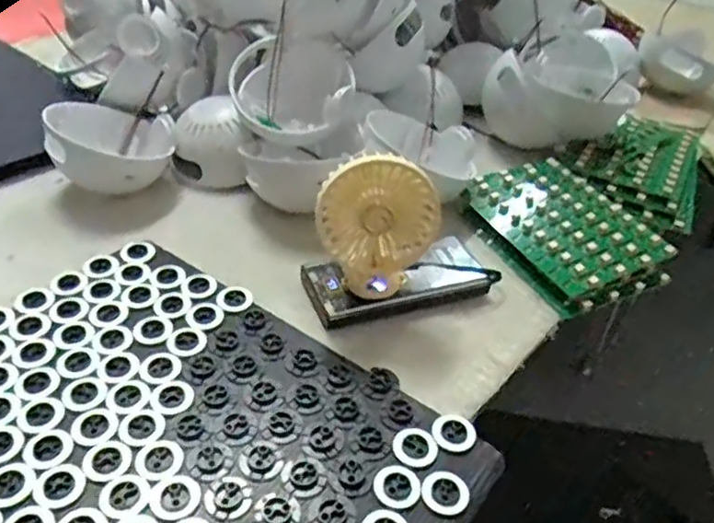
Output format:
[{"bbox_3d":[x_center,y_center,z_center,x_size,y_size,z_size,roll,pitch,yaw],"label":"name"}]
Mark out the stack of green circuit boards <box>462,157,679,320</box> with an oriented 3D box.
[{"bbox_3d":[0.195,-0.030,0.639,0.147,0.040,0.189,-13,42,-24],"label":"stack of green circuit boards"}]

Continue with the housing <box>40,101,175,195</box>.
[{"bbox_3d":[-0.236,-0.108,0.644,0.114,0.073,0.112,-8,40,-18],"label":"housing"}]

